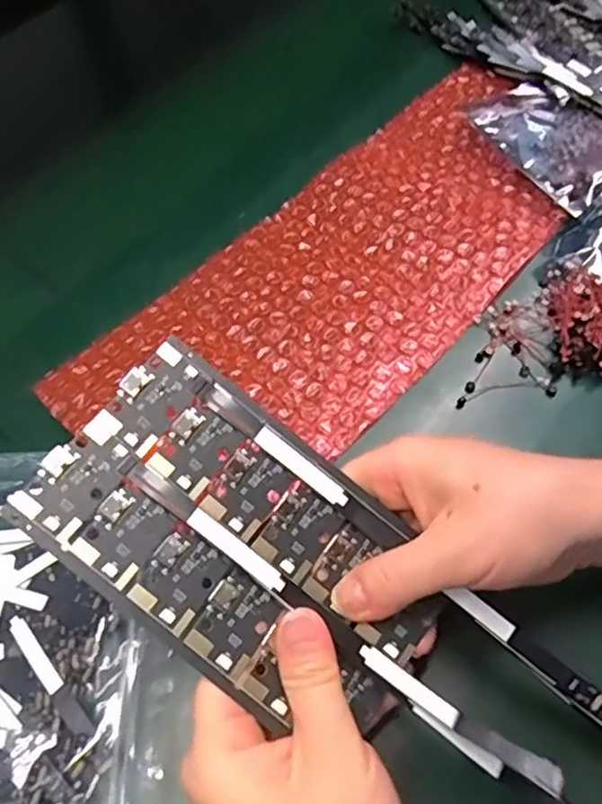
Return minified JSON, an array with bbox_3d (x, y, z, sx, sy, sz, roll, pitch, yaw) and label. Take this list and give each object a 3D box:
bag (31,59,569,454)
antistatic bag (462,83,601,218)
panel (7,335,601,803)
[{"bbox_3d":[0.037,-0.082,0.347,0.140,0.008,0.350,37,68,24],"label":"bag"},{"bbox_3d":[0.161,-0.167,0.379,0.078,0.009,0.111,-28,60,-12],"label":"antistatic bag"},{"bbox_3d":[0.046,0.089,0.196,0.282,0.023,0.076,36,66,2],"label":"panel"}]

